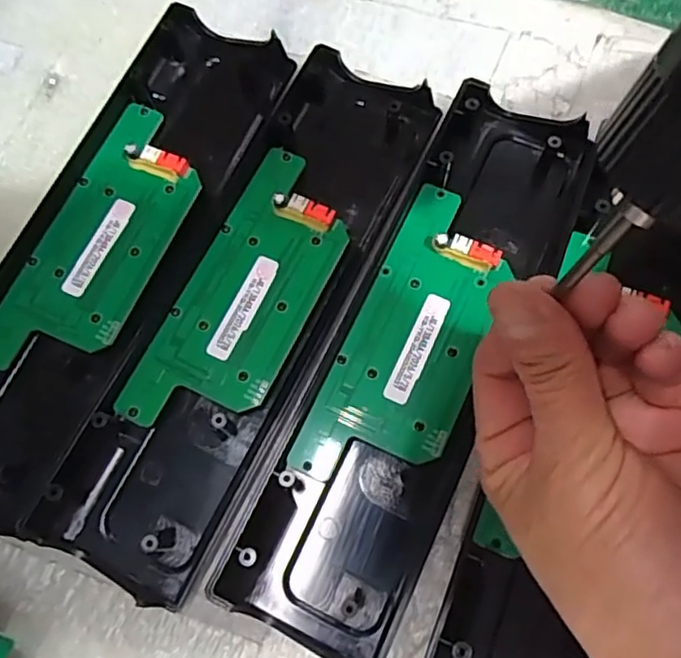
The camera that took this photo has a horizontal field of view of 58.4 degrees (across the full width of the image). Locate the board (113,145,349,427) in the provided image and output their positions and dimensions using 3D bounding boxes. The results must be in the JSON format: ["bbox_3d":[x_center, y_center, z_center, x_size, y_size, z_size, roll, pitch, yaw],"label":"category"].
[{"bbox_3d":[-0.040,-0.016,0.261,0.054,0.007,0.133,25,74,10],"label":"board"}]

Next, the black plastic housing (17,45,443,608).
[{"bbox_3d":[-0.040,-0.016,0.263,0.067,0.018,0.245,24,74,9],"label":"black plastic housing"}]

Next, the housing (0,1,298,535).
[{"bbox_3d":[-0.112,-0.044,0.273,0.082,0.019,0.246,22,73,9],"label":"housing"}]

